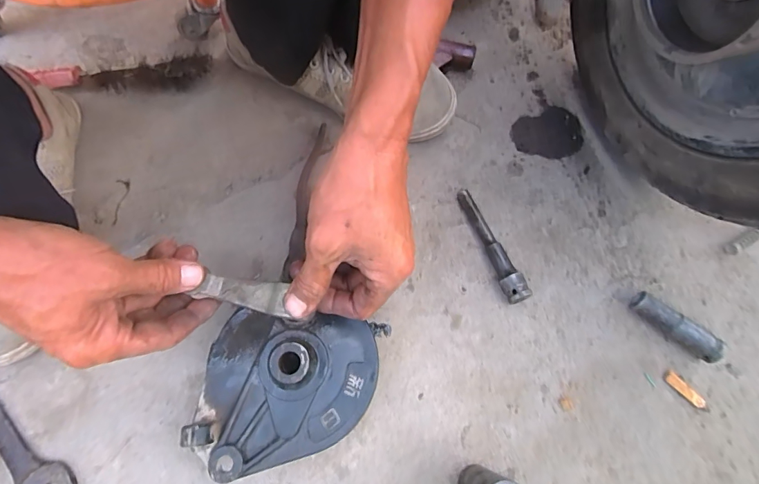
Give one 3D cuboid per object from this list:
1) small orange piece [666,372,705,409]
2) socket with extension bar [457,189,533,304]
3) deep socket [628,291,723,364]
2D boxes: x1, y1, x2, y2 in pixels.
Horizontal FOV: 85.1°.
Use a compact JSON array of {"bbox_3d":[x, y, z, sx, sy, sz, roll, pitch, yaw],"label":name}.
[{"bbox_3d":[0.270,0.130,0.365,0.011,0.005,0.036,-41,75,-17],"label":"small orange piece"},{"bbox_3d":[0.107,0.001,0.398,0.018,0.023,0.122,-17,69,-9],"label":"socket with extension bar"},{"bbox_3d":[0.268,0.077,0.374,0.079,0.026,0.019,41,72,13],"label":"deep socket"}]

